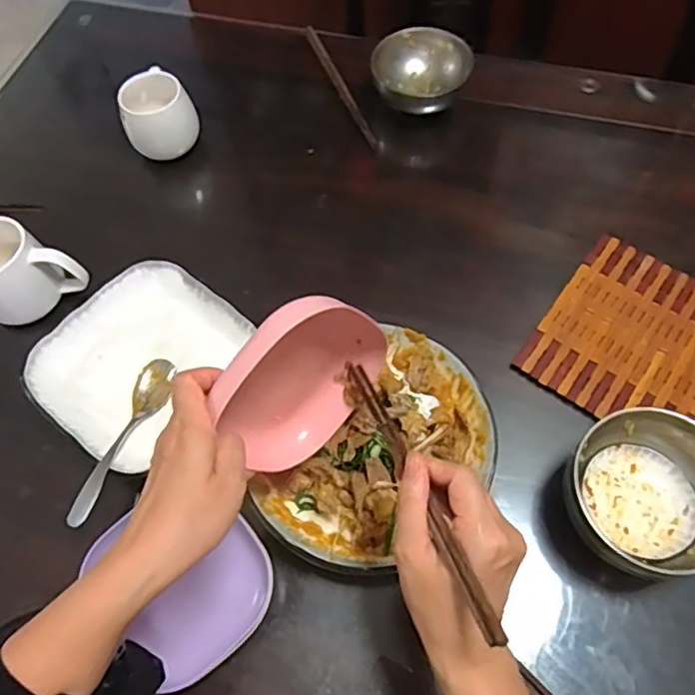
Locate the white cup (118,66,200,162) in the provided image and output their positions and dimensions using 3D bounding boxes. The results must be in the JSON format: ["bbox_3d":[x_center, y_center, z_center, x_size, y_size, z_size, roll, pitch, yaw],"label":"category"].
[{"bbox_3d":[-0.237,-0.290,0.762,0.088,0.082,0.081,-27,63,-11],"label":"white cup"}]

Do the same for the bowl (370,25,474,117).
[{"bbox_3d":[0.094,-0.358,0.794,0.119,0.061,0.119,-1,61,3],"label":"bowl"}]

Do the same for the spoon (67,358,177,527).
[{"bbox_3d":[-0.213,0.082,0.579,0.033,0.014,0.179,14,50,11],"label":"spoon"}]

